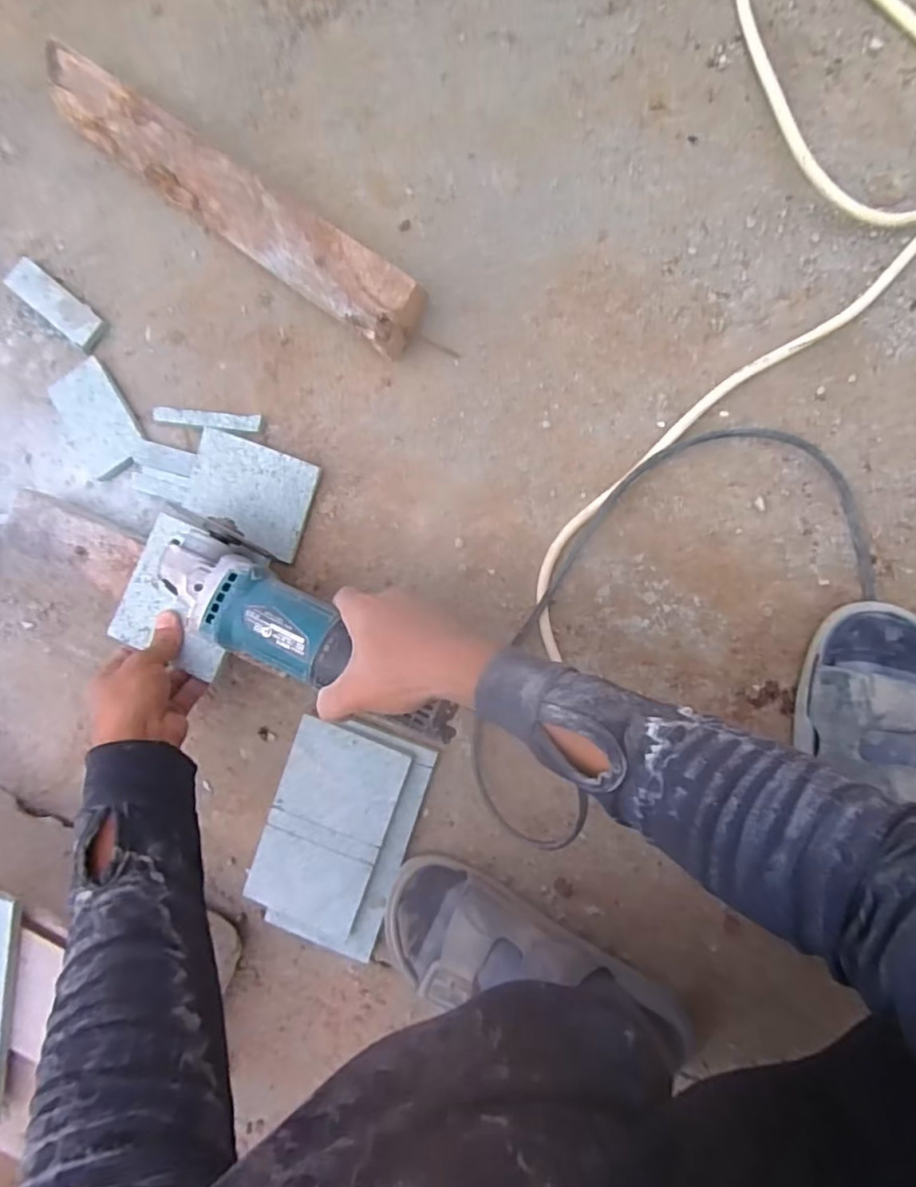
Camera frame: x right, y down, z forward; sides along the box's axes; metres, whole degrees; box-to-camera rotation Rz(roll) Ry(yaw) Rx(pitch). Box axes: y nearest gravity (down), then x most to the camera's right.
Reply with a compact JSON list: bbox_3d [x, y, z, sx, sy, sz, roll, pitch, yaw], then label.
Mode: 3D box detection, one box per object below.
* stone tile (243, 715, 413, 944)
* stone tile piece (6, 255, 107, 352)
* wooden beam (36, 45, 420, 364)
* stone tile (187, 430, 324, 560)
[{"bbox_3d":[-0.114,0.203,0.514,0.099,0.008,0.176,20,96,7],"label":"stone tile"},{"bbox_3d":[-0.367,-0.264,0.550,0.101,0.015,0.034,40,98,6],"label":"stone tile piece"},{"bbox_3d":[-0.195,-0.330,0.501,0.401,0.054,0.057,38,97,7],"label":"wooden beam"},{"bbox_3d":[-0.177,-0.083,0.509,0.099,0.007,0.083,19,101,-6],"label":"stone tile"}]

